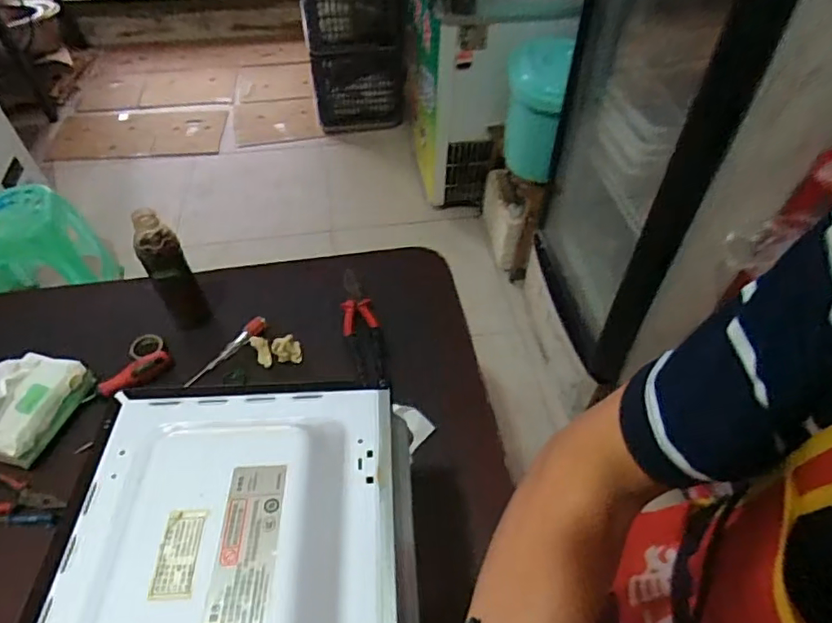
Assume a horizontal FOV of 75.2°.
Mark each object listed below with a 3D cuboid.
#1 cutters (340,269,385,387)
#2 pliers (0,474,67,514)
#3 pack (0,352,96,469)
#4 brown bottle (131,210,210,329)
[{"bbox_3d":[-0.089,0.013,0.868,0.054,0.021,0.218,-9,51,-9],"label":"cutters"},{"bbox_3d":[-0.509,0.233,0.684,0.138,0.010,0.048,4,50,3],"label":"pliers"},{"bbox_3d":[-0.524,0.123,0.727,0.099,0.081,0.144,12,51,9],"label":"pack"},{"bbox_3d":[-0.365,-0.059,0.807,0.062,0.198,0.067,-25,55,-21],"label":"brown bottle"}]

